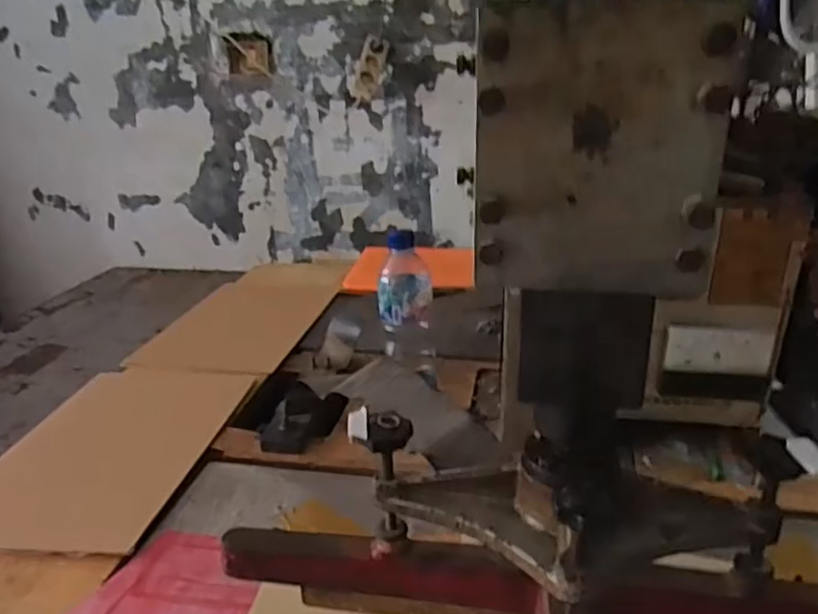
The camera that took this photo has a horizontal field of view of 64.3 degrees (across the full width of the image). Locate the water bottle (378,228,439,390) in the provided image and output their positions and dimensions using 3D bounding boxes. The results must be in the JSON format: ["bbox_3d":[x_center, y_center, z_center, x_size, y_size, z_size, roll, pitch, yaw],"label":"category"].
[{"bbox_3d":[-0.001,0.005,0.794,0.066,0.195,0.064,-4,22,-3],"label":"water bottle"}]

